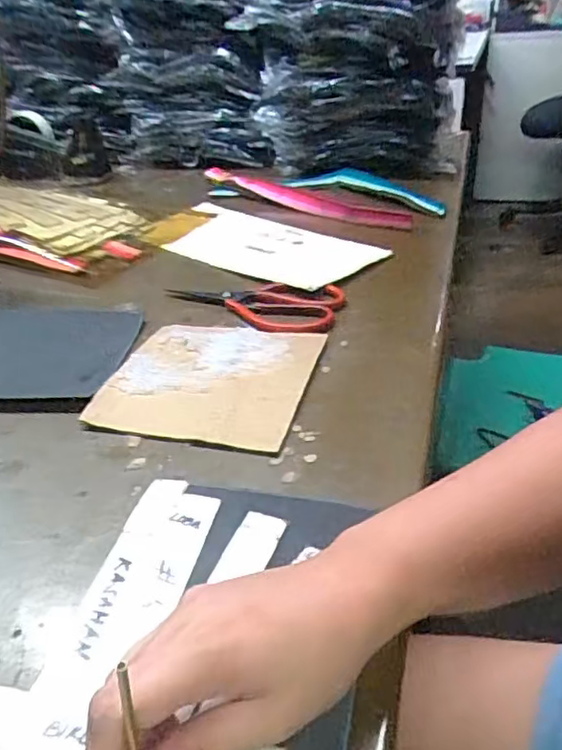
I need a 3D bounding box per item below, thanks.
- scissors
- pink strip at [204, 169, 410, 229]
[{"bbox_3d":[-0.035,-0.072,0.589,0.184,0.006,0.093,7,35,17],"label":"scissors"},{"bbox_3d":[0.027,-0.249,0.829,0.331,0.020,0.036,23,43,36],"label":"pink strip"}]

